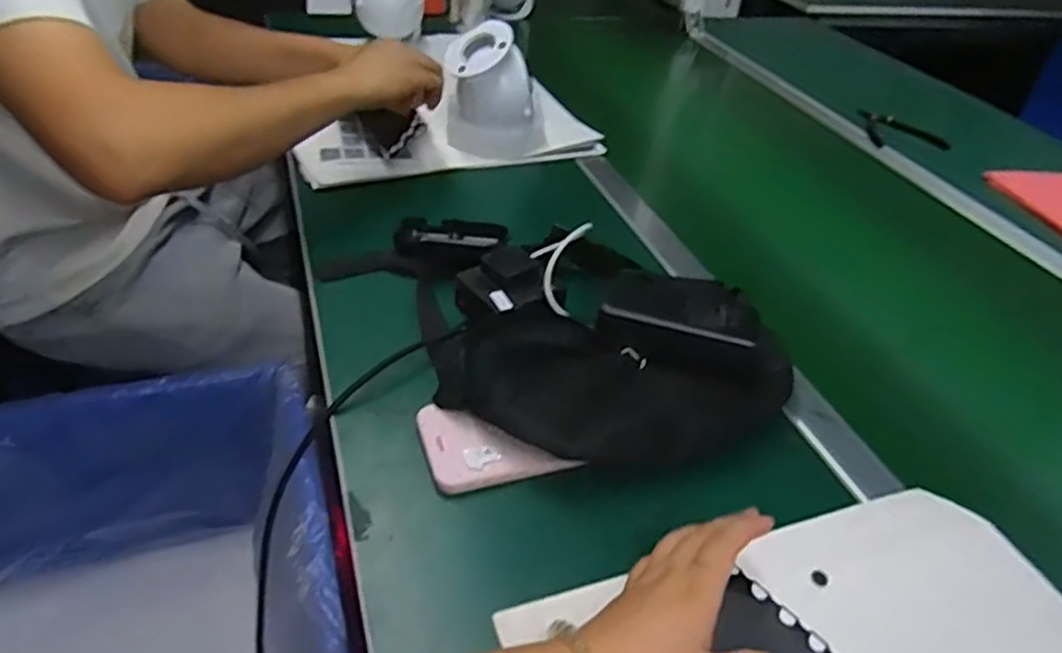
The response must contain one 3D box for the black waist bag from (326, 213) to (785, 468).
[{"bbox_3d":[0.016,-0.018,0.613,0.243,0.057,0.365,-24,48,-34],"label":"black waist bag"}]

